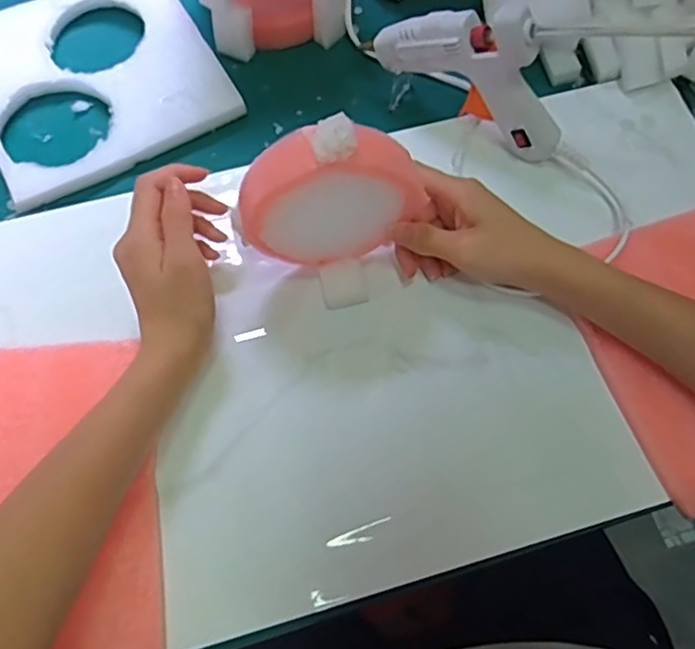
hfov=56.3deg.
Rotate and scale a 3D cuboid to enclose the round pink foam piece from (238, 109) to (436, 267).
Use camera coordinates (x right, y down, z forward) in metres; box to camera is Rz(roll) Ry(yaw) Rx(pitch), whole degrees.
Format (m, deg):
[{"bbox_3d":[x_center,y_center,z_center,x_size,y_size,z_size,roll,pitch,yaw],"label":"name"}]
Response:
[{"bbox_3d":[-0.004,-0.072,0.370,0.109,0.108,0.027,-14,64,-8],"label":"round pink foam piece"}]

